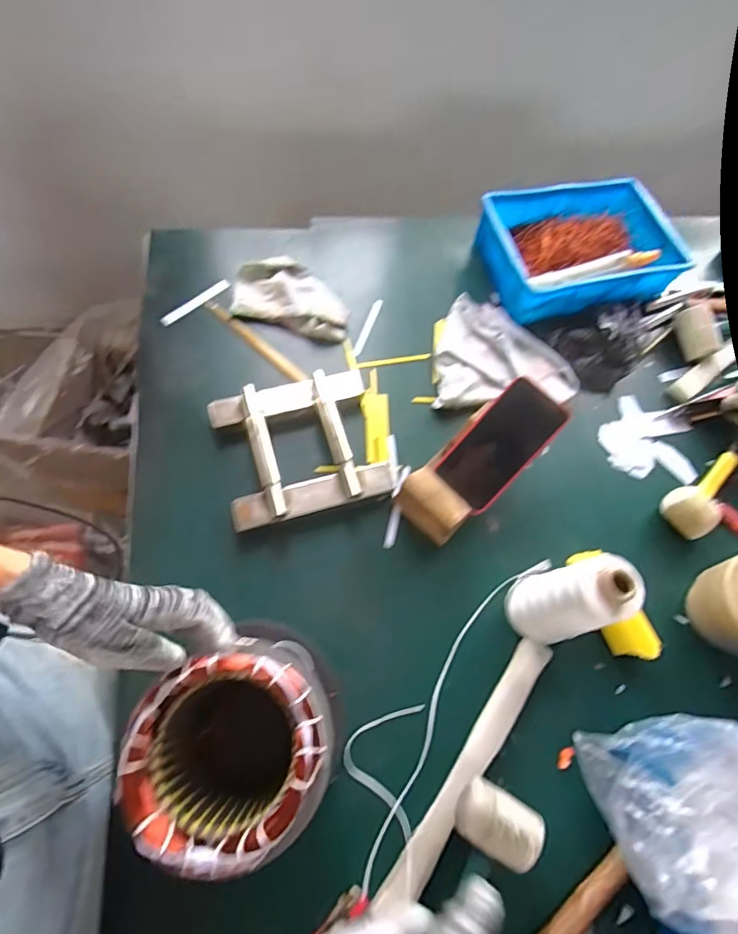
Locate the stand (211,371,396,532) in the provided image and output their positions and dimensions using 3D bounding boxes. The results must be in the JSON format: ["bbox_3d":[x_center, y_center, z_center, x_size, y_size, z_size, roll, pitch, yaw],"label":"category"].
[{"bbox_3d":[-0.084,-0.027,0.614,0.199,0.045,0.179,-15,66,-11],"label":"stand"}]

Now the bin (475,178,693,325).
[{"bbox_3d":[0.340,-0.351,0.785,0.308,0.080,0.217,-13,67,-12],"label":"bin"}]

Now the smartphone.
[{"bbox_3d":[0.158,-0.027,0.589,0.080,0.005,0.157,44,102,16],"label":"smartphone"}]

